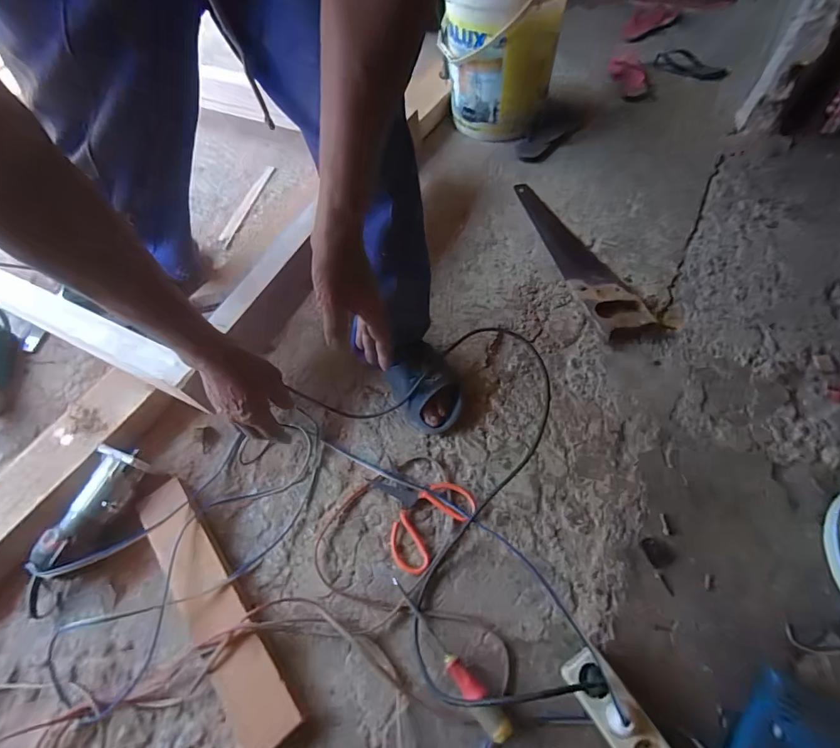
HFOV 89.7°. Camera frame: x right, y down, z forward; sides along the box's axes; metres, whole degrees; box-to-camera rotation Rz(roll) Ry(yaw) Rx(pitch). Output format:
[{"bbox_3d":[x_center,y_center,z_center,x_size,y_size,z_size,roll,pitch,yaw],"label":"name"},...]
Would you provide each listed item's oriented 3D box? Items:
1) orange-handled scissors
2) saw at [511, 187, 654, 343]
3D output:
[{"bbox_3d":[0.009,0.224,0.710,0.152,0.015,0.170,-22,60,-9],"label":"orange-handled scissors"},{"bbox_3d":[0.336,-0.284,0.958,0.113,0.021,0.483,-18,60,-6],"label":"saw"}]

